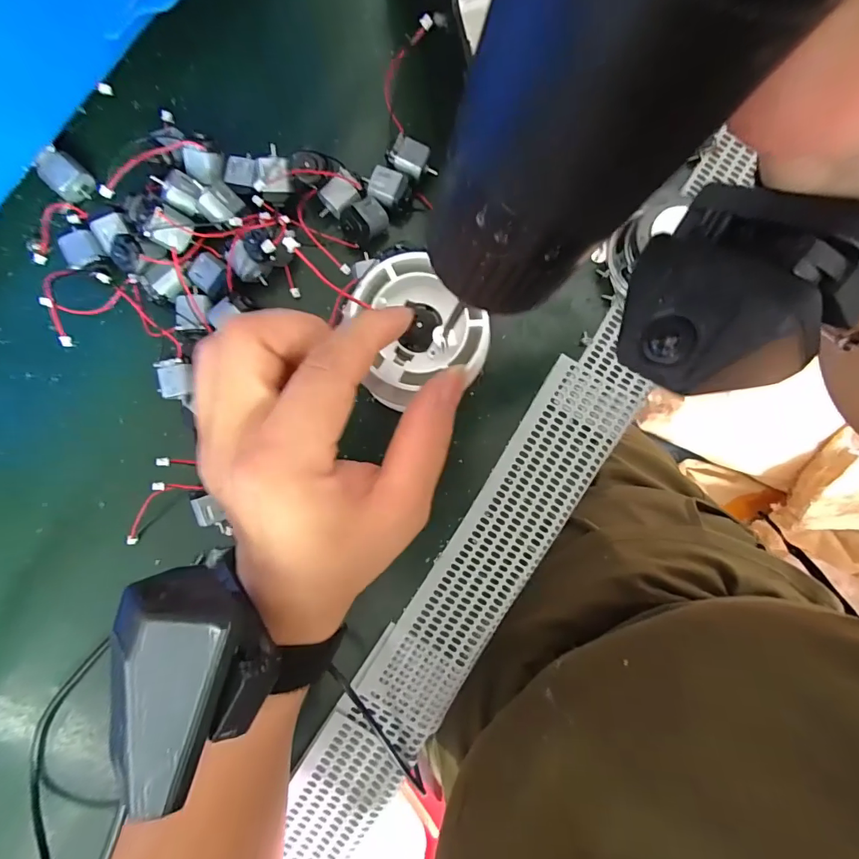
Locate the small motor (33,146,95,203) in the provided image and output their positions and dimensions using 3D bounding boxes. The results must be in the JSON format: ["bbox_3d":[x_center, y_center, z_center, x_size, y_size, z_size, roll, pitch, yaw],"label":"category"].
[{"bbox_3d":[-0.194,-0.135,0.238,0.020,0.014,0.020,36,89,1],"label":"small motor"}]

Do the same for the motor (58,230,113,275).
[{"bbox_3d":[-0.183,-0.094,0.240,0.018,0.010,0.022,-35,89,0],"label":"motor"}]

